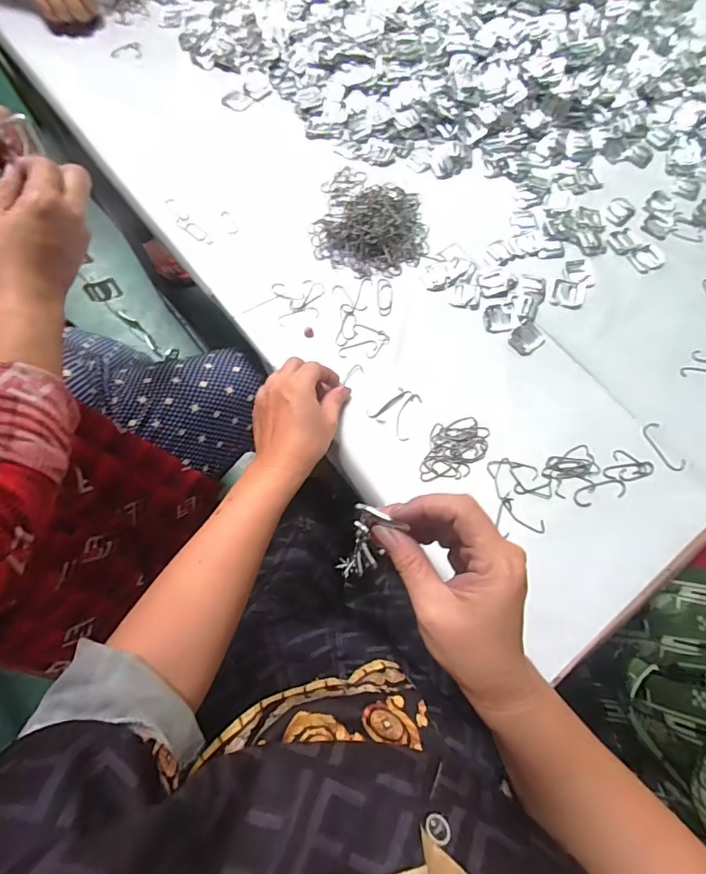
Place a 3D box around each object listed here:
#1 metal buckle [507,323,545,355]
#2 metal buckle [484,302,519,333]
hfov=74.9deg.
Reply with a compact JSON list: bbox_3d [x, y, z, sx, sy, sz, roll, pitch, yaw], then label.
[{"bbox_3d":[0.185,-0.105,0.489,0.036,0.007,0.030,-35,73,-13],"label":"metal buckle"},{"bbox_3d":[0.160,-0.128,0.498,0.035,0.004,0.034,-3,69,-2],"label":"metal buckle"}]

